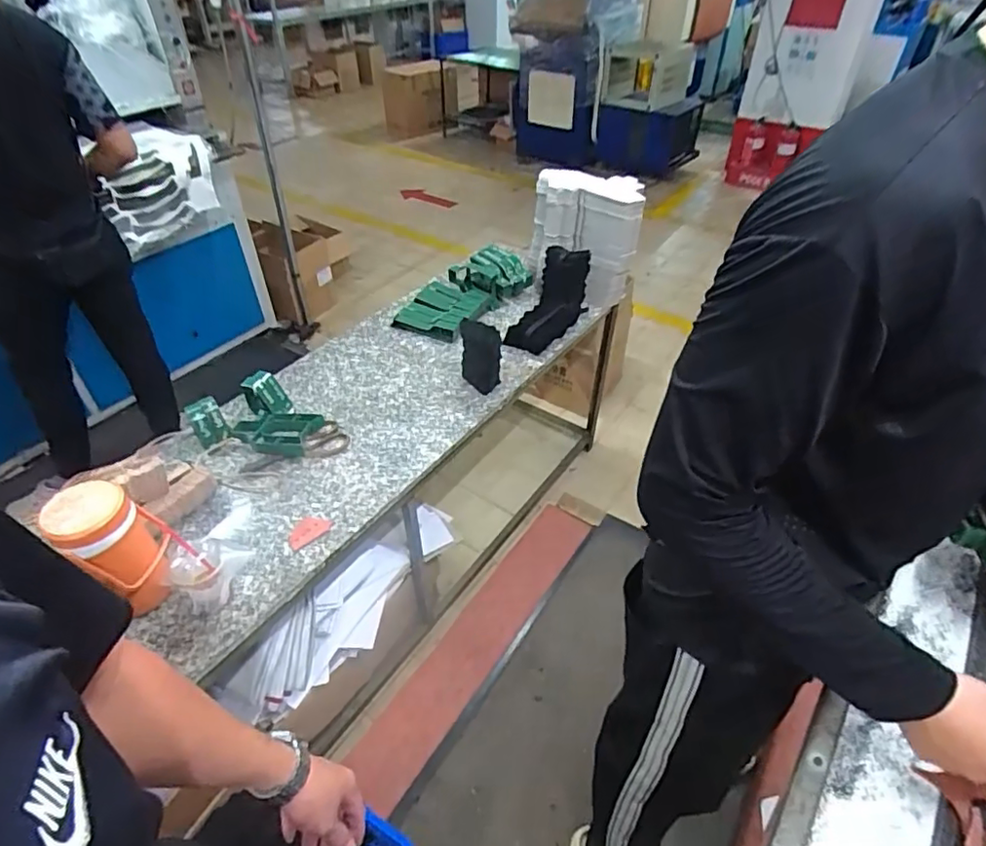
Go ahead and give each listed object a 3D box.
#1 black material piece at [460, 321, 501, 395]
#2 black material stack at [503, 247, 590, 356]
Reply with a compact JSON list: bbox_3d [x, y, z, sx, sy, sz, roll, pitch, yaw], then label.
[{"bbox_3d":[-0.034,-0.164,1.471,0.106,0.163,0.030,9,24,18],"label":"black material piece"},{"bbox_3d":[0.153,-0.345,1.678,0.148,0.182,0.307,30,49,28],"label":"black material stack"}]

